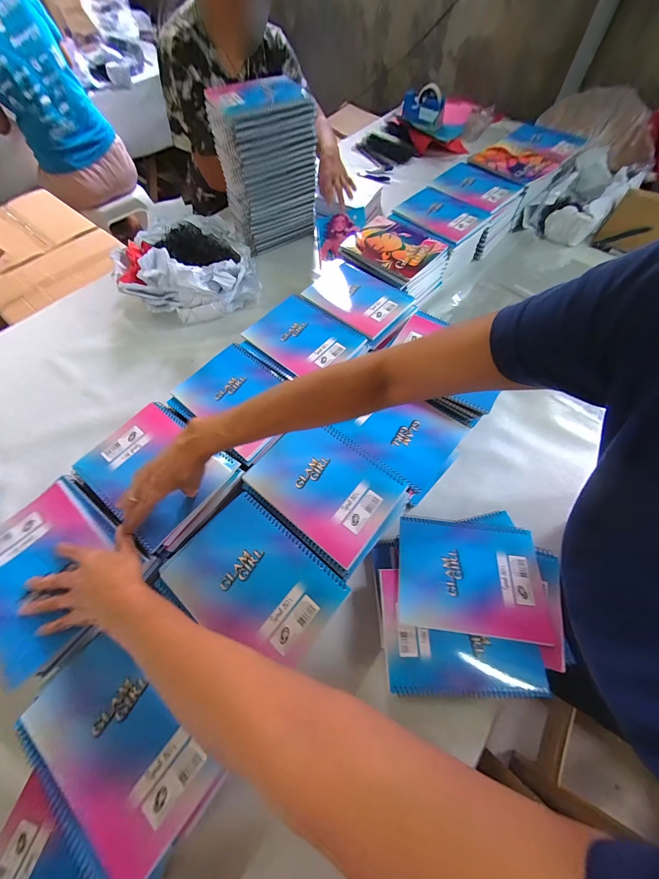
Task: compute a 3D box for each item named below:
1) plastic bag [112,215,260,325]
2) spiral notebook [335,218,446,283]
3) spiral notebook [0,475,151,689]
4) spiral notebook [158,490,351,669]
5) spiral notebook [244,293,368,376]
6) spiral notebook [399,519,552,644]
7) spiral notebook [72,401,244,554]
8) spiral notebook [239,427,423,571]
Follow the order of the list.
[{"bbox_3d":[-0.348,-0.445,0.759,0.312,0.124,0.309,-17,63,-7],"label":"plastic bag"},{"bbox_3d":[0.145,-0.448,0.694,0.194,0.014,0.157,38,69,20],"label":"spiral notebook"},{"bbox_3d":[-0.358,0.163,0.386,0.204,0.018,0.165,35,68,19],"label":"spiral notebook"},{"bbox_3d":[-0.095,0.175,0.378,0.202,0.010,0.142,34,68,18],"label":"spiral notebook"},{"bbox_3d":[-0.050,-0.200,0.572,0.193,0.016,0.148,38,69,20],"label":"spiral notebook"},{"bbox_3d":[0.201,0.194,0.434,0.194,0.010,0.147,6,62,5],"label":"spiral notebook"},{"bbox_3d":[-0.260,0.047,0.456,0.203,0.030,0.159,32,67,17],"label":"spiral notebook"},{"bbox_3d":[-0.006,0.061,0.441,0.198,0.009,0.150,35,68,19],"label":"spiral notebook"}]

